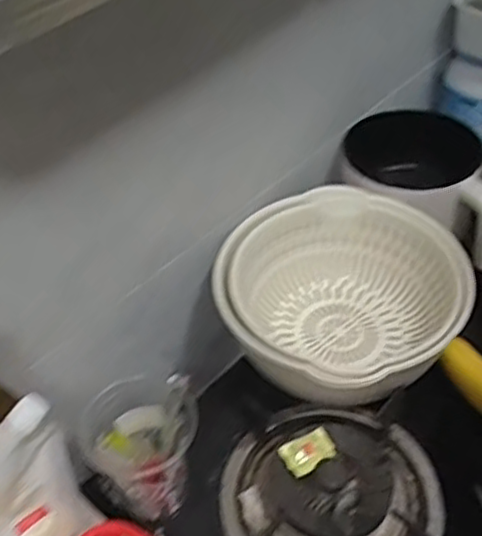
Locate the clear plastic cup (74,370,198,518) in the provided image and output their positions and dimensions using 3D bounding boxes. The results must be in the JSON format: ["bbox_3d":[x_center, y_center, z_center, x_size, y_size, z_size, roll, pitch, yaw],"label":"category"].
[{"bbox_3d":[-0.085,0.168,0.617,0.084,0.118,0.081,8,46,11],"label":"clear plastic cup"}]

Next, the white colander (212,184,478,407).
[{"bbox_3d":[0.107,0.038,0.724,0.230,0.112,0.248,-2,45,2],"label":"white colander"}]

